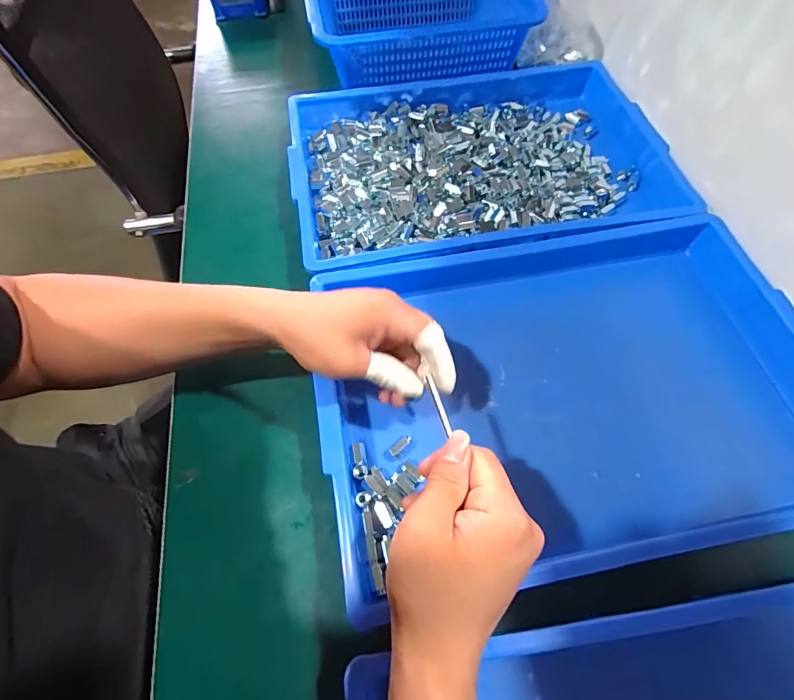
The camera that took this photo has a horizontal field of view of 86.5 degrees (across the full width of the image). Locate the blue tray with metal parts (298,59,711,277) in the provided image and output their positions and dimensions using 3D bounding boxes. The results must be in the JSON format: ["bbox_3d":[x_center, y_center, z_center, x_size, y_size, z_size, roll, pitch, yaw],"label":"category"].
[{"bbox_3d":[0.094,-0.224,0.512,0.431,0.058,0.292,-9,63,-3],"label":"blue tray with metal parts"}]

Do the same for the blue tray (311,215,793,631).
[{"bbox_3d":[0.144,0.030,0.374,0.409,0.065,0.284,-10,63,-3],"label":"blue tray"}]

